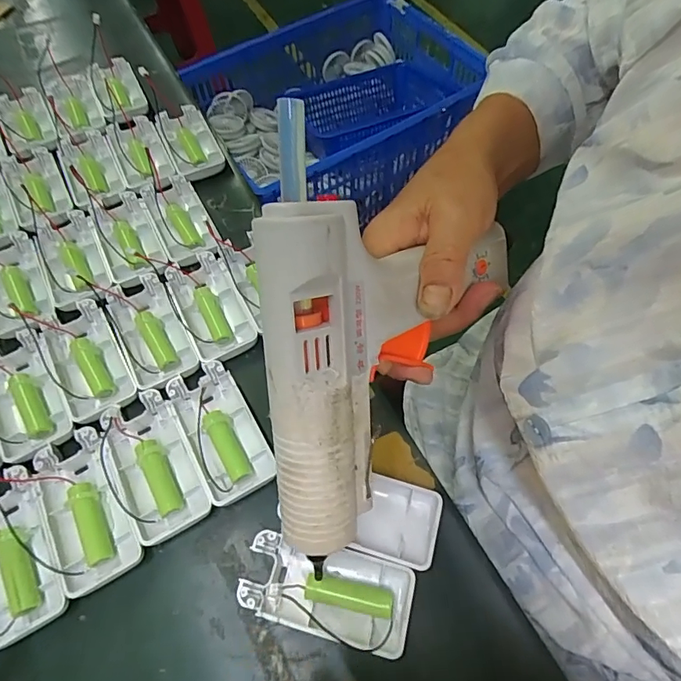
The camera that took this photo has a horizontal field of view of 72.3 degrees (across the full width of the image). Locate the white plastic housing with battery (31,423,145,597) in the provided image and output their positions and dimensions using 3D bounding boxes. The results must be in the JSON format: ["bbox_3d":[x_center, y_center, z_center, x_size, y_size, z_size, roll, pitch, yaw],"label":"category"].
[{"bbox_3d":[-0.154,0.101,0.287,0.044,0.015,0.092,-27,64,-13],"label":"white plastic housing with battery"}]

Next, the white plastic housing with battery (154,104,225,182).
[{"bbox_3d":[-0.142,-0.187,0.442,0.044,0.022,0.088,-24,63,-12],"label":"white plastic housing with battery"}]

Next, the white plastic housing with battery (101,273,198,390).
[{"bbox_3d":[-0.141,-0.007,0.347,0.044,0.021,0.090,-27,64,-13],"label":"white plastic housing with battery"}]

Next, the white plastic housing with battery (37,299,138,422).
[{"bbox_3d":[-0.180,0.014,0.333,0.044,0.017,0.086,-28,64,-14],"label":"white plastic housing with battery"}]

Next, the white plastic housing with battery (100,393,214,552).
[{"bbox_3d":[-0.119,0.079,0.300,0.046,0.016,0.092,-27,64,-13],"label":"white plastic housing with battery"}]

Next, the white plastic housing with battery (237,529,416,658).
[{"bbox_3d":[-0.008,0.143,0.268,0.093,0.015,0.044,12,62,8],"label":"white plastic housing with battery"}]

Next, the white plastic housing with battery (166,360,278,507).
[{"bbox_3d":[-0.079,0.060,0.312,0.043,0.018,0.092,-27,64,-13],"label":"white plastic housing with battery"}]

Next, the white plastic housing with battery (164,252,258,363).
[{"bbox_3d":[-0.099,-0.025,0.354,0.044,0.019,0.090,-25,63,-12],"label":"white plastic housing with battery"}]

